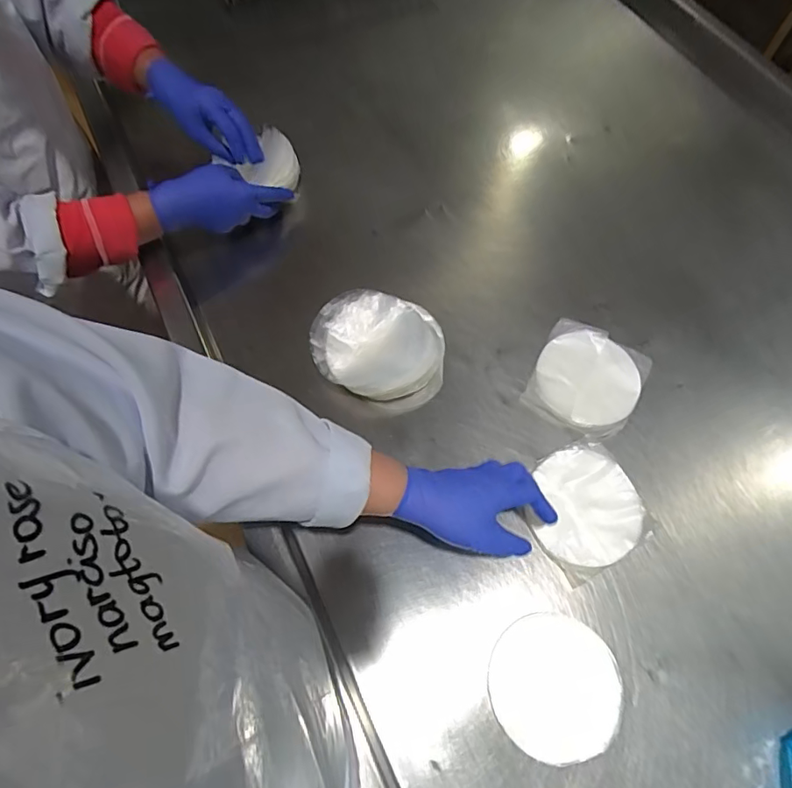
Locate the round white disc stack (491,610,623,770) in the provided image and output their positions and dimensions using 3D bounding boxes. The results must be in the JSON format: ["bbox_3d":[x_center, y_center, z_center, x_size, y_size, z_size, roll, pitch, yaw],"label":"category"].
[{"bbox_3d":[0.150,0.276,0.491,0.116,0.013,0.121,1,64,-3],"label":"round white disc stack"}]

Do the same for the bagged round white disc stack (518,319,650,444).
[{"bbox_3d":[0.231,-0.020,0.623,0.122,0.020,0.134,1,64,-3],"label":"bagged round white disc stack"}]

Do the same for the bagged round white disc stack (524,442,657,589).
[{"bbox_3d":[0.204,0.123,0.564,0.122,0.011,0.125,1,64,-3],"label":"bagged round white disc stack"}]

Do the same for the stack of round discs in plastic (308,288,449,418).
[{"bbox_3d":[-0.020,-0.052,0.617,0.152,0.074,0.124,5,64,-1],"label":"stack of round discs in plastic"}]

